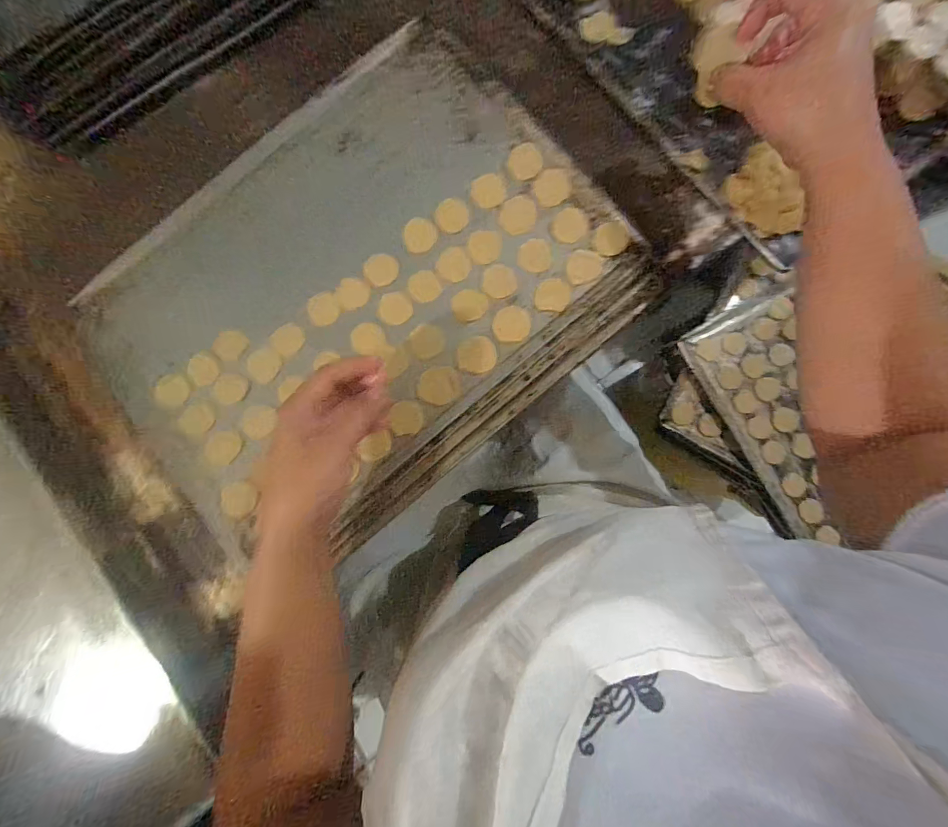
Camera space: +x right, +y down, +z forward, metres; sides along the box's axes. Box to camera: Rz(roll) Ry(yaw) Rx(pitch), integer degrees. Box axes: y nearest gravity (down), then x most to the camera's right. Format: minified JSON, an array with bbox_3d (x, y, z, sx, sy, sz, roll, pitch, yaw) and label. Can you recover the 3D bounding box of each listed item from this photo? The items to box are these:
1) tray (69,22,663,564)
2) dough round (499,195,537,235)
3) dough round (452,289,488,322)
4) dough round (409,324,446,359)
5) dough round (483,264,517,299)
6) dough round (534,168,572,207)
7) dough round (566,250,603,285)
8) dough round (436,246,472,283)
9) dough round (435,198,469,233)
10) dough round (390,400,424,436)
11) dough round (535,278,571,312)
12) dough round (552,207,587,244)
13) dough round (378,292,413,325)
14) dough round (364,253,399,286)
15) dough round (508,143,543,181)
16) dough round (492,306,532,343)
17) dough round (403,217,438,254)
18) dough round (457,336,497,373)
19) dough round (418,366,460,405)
[{"bbox_3d":[-0.105,-0.110,0.371,0.432,0.019,0.346,-41,83,-3],"label":"tray"},{"bbox_3d":[0.041,-0.183,0.371,0.033,0.004,0.036,0,83,2],"label":"dough round"},{"bbox_3d":[-0.004,-0.099,0.367,0.032,0.004,0.030,0,83,2],"label":"dough round"},{"bbox_3d":[-0.043,-0.066,0.369,0.032,0.004,0.030,0,83,2],"label":"dough round"},{"bbox_3d":[0.024,-0.121,0.369,0.030,0.004,0.032,0,83,2],"label":"dough round"},{"bbox_3d":[0.073,-0.209,0.372,0.033,0.004,0.035,0,83,2],"label":"dough round"},{"bbox_3d":[0.100,-0.132,0.362,0.031,0.004,0.031,0,83,2],"label":"dough round"},{"bbox_3d":[-0.018,-0.139,0.374,0.032,0.004,0.032,0,83,2],"label":"dough round"},{"bbox_3d":[-0.021,-0.185,0.377,0.030,0.004,0.034,-4,83,2],"label":"dough round"},{"bbox_3d":[-0.060,0.004,0.357,0.028,0.004,0.029,0,83,2],"label":"dough round"},{"bbox_3d":[0.071,-0.107,0.362,0.031,0.004,0.030,0,83,2],"label":"dough round"},{"bbox_3d":[0.087,-0.171,0.365,0.030,0.004,0.033,0,83,2],"label":"dough round"},{"bbox_3d":[-0.073,-0.098,0.376,0.031,0.004,0.032,0,83,2],"label":"dough round"},{"bbox_3d":[-0.086,-0.135,0.377,0.031,0.004,0.029,0,83,2],"label":"dough round"},{"bbox_3d":[0.048,-0.235,0.376,0.030,0.004,0.035,-4,83,2],"label":"dough round"},{"bbox_3d":[0.034,-0.080,0.362,0.033,0.004,0.032,0,83,2],"label":"dough round"},{"bbox_3d":[-0.050,-0.167,0.375,0.030,0.004,0.033,0,83,2],"label":"dough round"},{"bbox_3d":[0.002,-0.053,0.360,0.034,0.004,0.033,0,83,2],"label":"dough round"},{"bbox_3d":[-0.031,-0.025,0.359,0.035,0.004,0.033,0,83,2],"label":"dough round"}]

